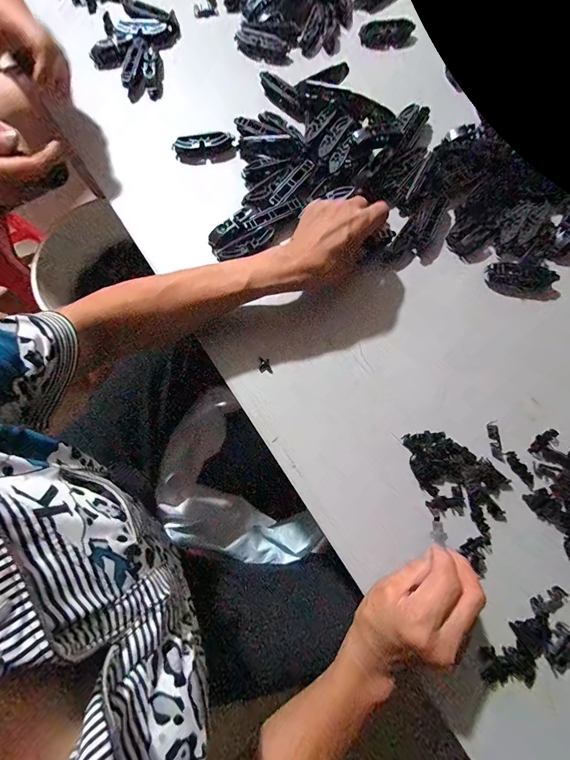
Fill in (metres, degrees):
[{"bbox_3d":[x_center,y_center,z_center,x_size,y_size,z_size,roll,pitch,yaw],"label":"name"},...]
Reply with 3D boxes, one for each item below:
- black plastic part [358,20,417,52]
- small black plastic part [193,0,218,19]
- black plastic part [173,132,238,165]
[{"bbox_3d":[0.153,-0.519,0.498,0.082,0.008,0.041,-7,80,-1],"label":"black plastic part"},{"bbox_3d":[-0.124,-0.581,0.508,0.037,0.007,0.055,-12,80,-2],"label":"small black plastic part"},{"bbox_3d":[-0.105,-0.303,0.444,0.079,0.032,0.026,-13,80,-2],"label":"black plastic part"}]

